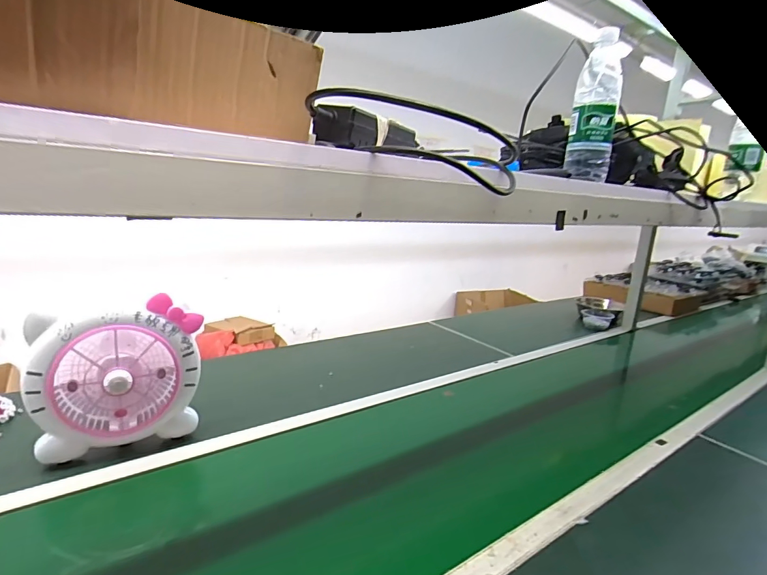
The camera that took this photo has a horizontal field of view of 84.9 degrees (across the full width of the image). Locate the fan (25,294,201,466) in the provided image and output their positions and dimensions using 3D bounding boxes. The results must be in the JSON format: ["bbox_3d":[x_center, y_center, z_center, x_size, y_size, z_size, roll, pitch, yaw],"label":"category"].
[{"bbox_3d":[-0.469,0.145,0.746,0.241,0.233,0.136,-5,15,-35],"label":"fan"}]

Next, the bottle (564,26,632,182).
[{"bbox_3d":[0.337,-0.286,0.664,0.066,0.213,0.057,11,14,28],"label":"bottle"}]

